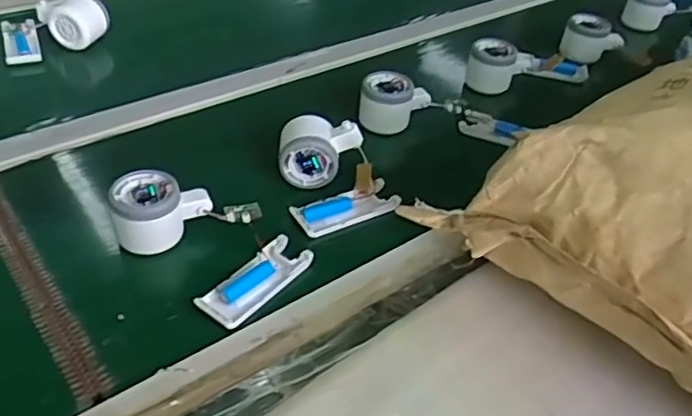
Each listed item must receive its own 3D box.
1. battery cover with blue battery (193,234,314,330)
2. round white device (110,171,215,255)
[{"bbox_3d":[-0.076,0.061,0.529,0.042,0.012,0.103,30,46,25],"label":"battery cover with blue battery"},{"bbox_3d":[-0.160,0.004,0.551,0.084,0.053,0.059,-8,43,-17],"label":"round white device"}]

